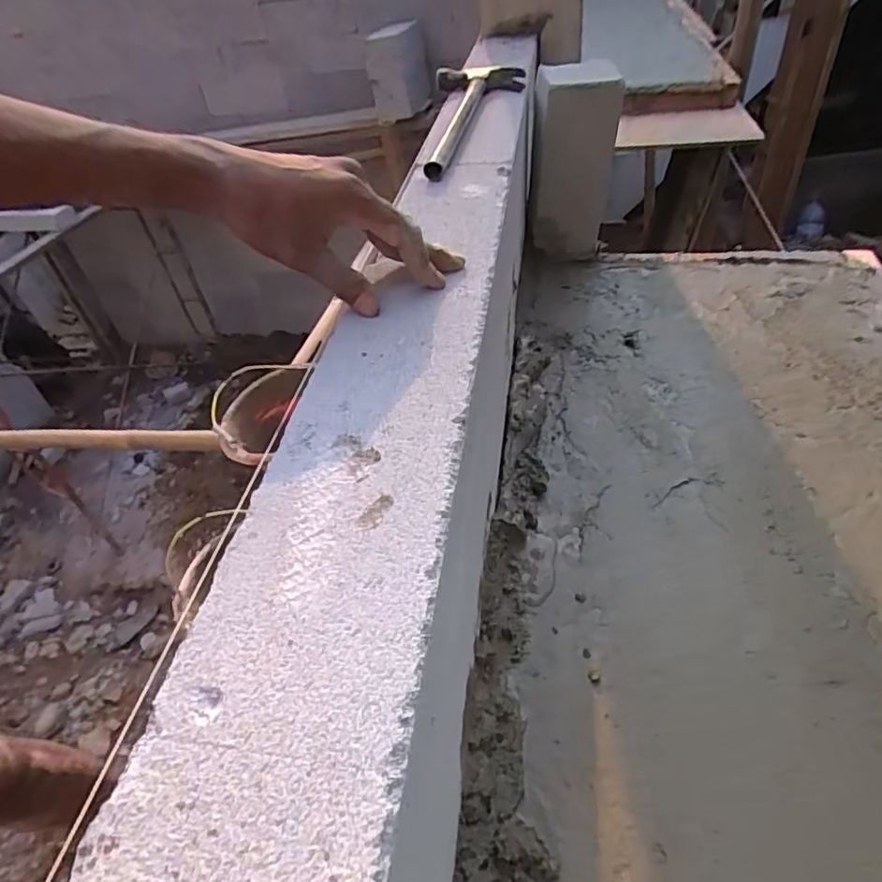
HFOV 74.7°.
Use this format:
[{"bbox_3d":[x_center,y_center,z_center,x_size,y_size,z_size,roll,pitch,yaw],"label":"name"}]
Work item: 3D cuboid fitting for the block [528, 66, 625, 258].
[{"bbox_3d":[0.195,-0.404,0.864,0.114,0.260,0.059,6,45,11],"label":"block"}]

